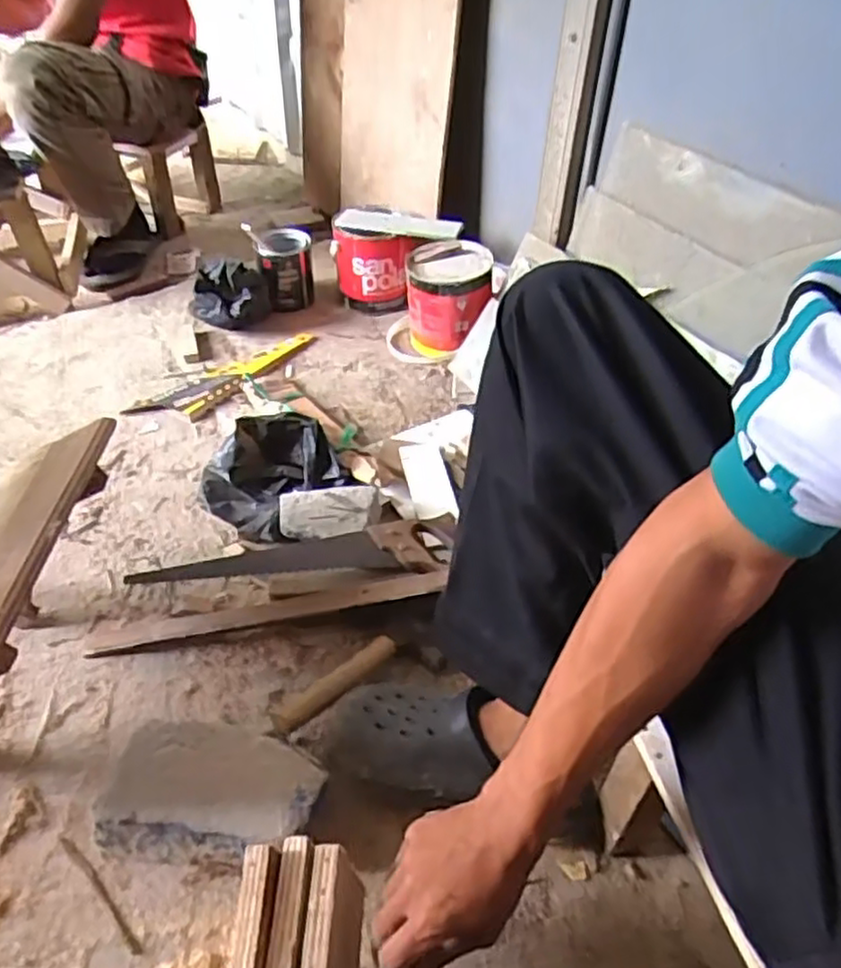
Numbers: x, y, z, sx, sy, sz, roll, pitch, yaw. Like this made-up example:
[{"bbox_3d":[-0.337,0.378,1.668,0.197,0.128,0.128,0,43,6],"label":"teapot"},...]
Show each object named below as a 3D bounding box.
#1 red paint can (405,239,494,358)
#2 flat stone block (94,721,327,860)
[{"bbox_3d":[0.049,-0.327,1.290,0.142,0.159,0.145,1,44,-1],"label":"red paint can"},{"bbox_3d":[-0.200,0.298,0.701,0.208,0.079,0.116,4,44,3],"label":"flat stone block"}]

